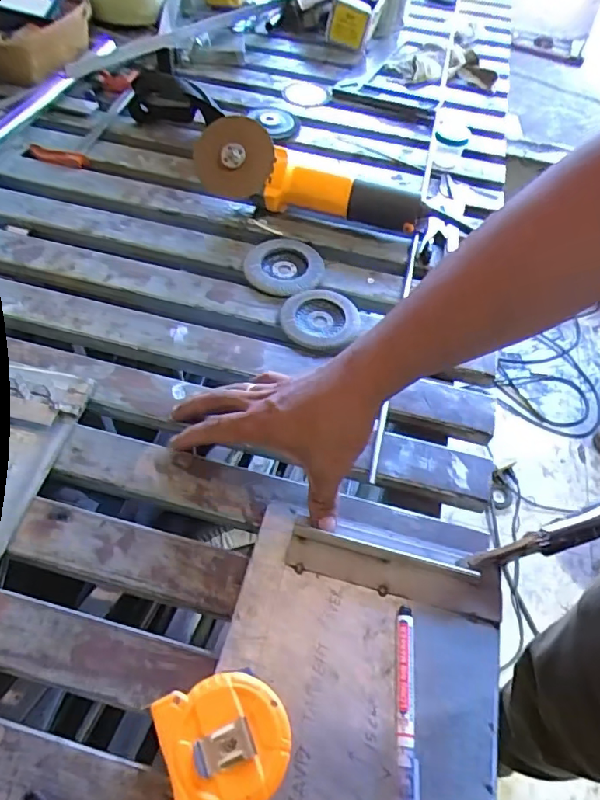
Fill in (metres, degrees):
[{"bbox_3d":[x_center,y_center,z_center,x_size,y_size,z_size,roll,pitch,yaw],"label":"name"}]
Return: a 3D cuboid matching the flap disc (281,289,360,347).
[{"bbox_3d":[0.022,-0.091,0.583,0.082,0.009,0.079,2,54,-3],"label":"flap disc"}]

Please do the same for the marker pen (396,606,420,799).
[{"bbox_3d":[0.075,0.213,0.367,0.015,0.012,0.133,7,54,0],"label":"marker pen"}]

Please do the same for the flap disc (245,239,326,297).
[{"bbox_3d":[-0.019,-0.160,0.627,0.090,0.014,0.090,2,54,-3],"label":"flap disc"}]

